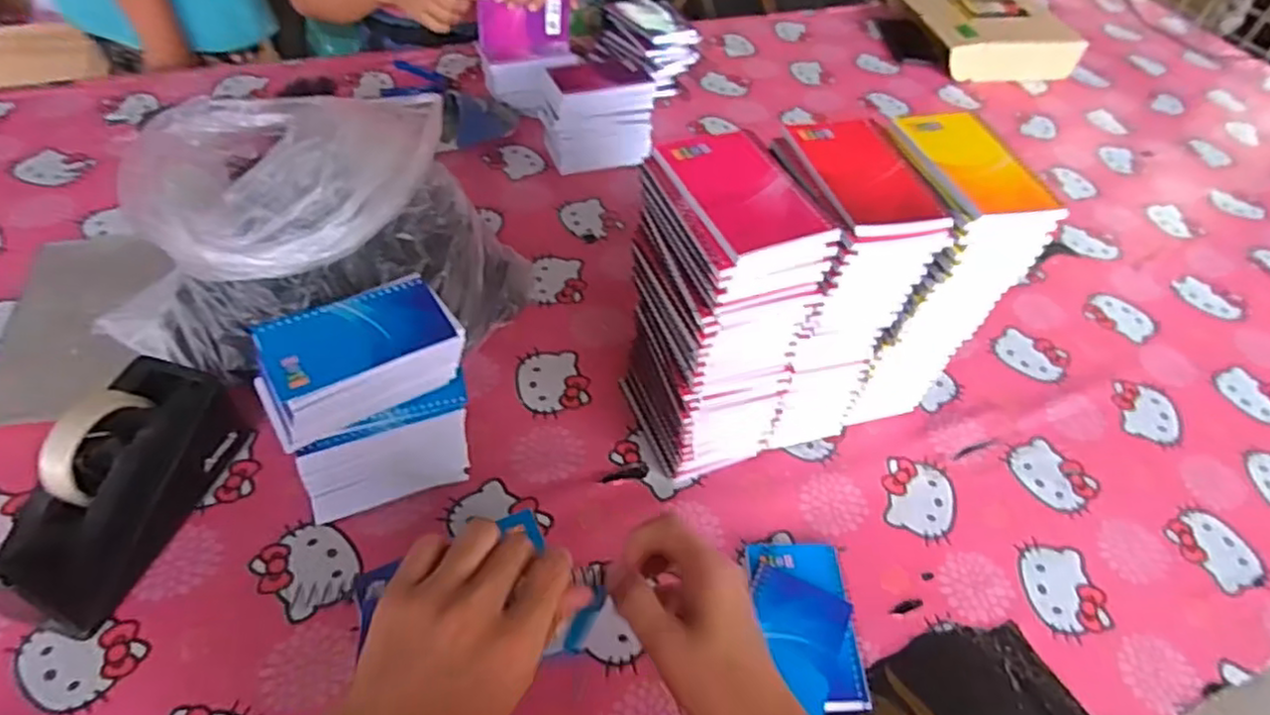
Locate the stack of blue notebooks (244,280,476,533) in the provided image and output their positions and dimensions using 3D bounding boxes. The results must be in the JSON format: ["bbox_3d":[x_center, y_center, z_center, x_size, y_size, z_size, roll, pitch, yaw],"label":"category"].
[{"bbox_3d":[-0.218,0.043,0.577,0.150,0.177,0.102,-18,54,-20],"label":"stack of blue notebooks"}]

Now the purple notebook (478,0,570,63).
[{"bbox_3d":[-0.162,-0.488,1.015,0.133,0.092,0.013,-5,51,-18],"label":"purple notebook"}]

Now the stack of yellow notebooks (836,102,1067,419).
[{"bbox_3d":[0.258,-0.058,0.640,0.094,0.293,0.134,-3,50,-8],"label":"stack of yellow notebooks"}]

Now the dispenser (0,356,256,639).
[{"bbox_3d":[-0.411,0.098,0.541,0.080,0.117,0.200,16,50,8],"label":"dispenser"}]

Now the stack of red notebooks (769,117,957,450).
[{"bbox_3d":[0.159,-0.046,0.623,0.097,0.296,0.131,-11,53,-16],"label":"stack of red notebooks"}]

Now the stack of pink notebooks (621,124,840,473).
[{"bbox_3d":[0.064,-0.026,0.590,0.097,0.284,0.129,-15,53,-17],"label":"stack of pink notebooks"}]

